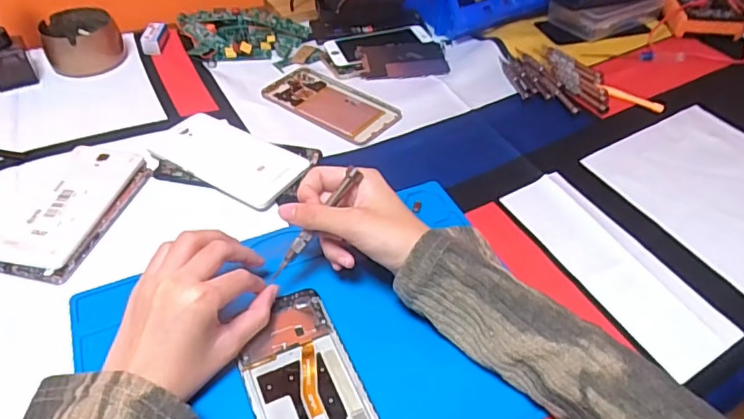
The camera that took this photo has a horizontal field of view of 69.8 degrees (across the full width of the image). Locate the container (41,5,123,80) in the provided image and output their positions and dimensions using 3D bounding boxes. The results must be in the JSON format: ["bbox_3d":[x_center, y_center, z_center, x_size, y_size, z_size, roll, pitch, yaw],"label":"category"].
[{"bbox_3d":[-0.351,-0.203,0.650,0.085,0.048,0.081,-22,49,-21],"label":"container"}]

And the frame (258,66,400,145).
[{"bbox_3d":[-0.049,-0.120,0.599,0.155,0.004,0.074,30,52,26],"label":"frame"}]

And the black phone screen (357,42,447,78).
[{"bbox_3d":[0.038,-0.187,0.659,0.108,0.009,0.066,-8,46,-8],"label":"black phone screen"}]

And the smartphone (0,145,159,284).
[{"bbox_3d":[-0.265,-0.003,0.473,0.081,0.014,0.149,10,46,9],"label":"smartphone"}]

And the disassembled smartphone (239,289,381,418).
[{"bbox_3d":[-0.041,0.119,0.353,0.073,0.005,0.148,-14,46,-14],"label":"disassembled smartphone"}]

